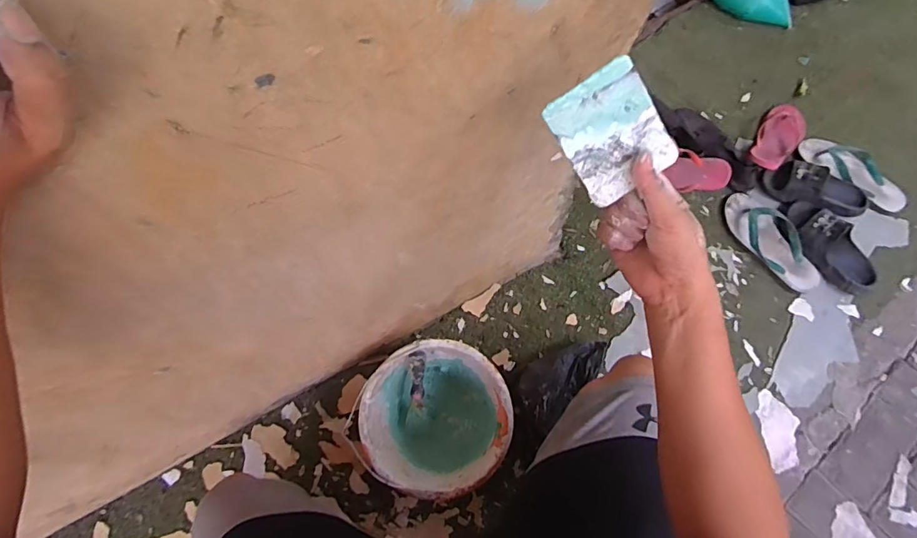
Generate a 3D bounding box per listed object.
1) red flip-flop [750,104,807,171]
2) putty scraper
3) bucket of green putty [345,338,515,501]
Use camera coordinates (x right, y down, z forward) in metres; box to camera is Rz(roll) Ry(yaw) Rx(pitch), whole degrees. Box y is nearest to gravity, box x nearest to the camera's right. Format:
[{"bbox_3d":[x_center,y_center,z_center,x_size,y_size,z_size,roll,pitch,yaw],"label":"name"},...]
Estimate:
[{"bbox_3d":[0.780,-0.320,1.139,0.097,0.022,0.232,33,70,14],"label":"red flip-flop"},{"bbox_3d":[0.131,-0.114,0.397,0.079,0.104,0.004,-32,25,15],"label":"putty scraper"},{"bbox_3d":[-0.037,0.275,0.845,0.244,0.181,0.242,0,66,1],"label":"bucket of green putty"}]

